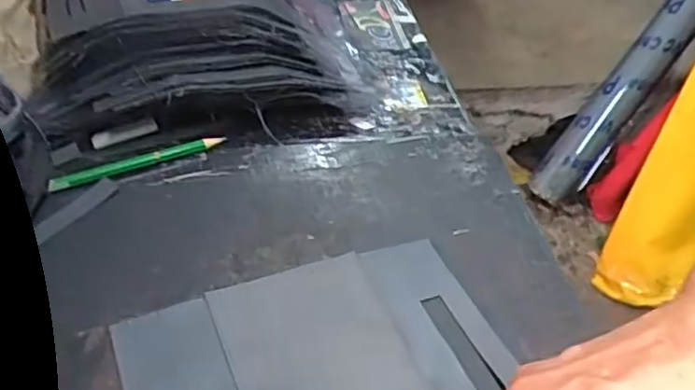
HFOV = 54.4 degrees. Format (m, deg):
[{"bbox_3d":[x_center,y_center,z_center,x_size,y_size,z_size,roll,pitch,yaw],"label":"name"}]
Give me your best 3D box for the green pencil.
[{"bbox_3d":[-0.131,-0.021,0.425,0.108,0.009,0.010,-16,45,-21],"label":"green pencil"}]

